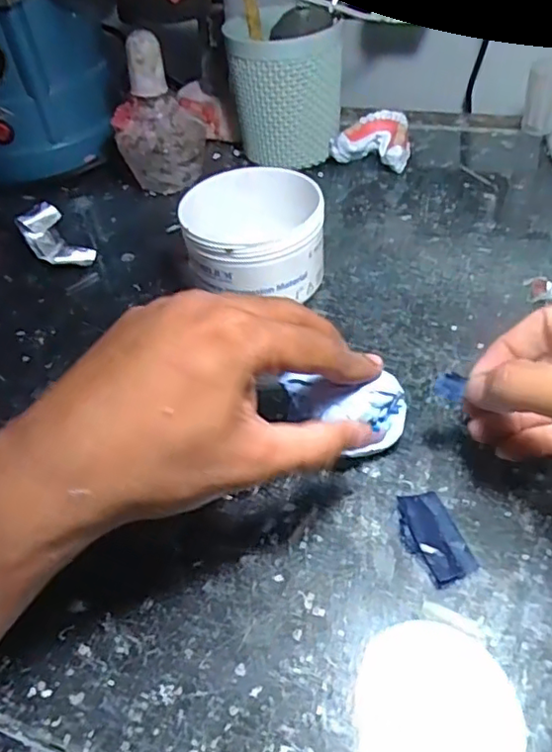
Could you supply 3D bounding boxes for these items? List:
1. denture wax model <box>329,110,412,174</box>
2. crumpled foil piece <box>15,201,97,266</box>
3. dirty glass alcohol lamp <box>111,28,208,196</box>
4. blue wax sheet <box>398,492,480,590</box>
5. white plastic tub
[{"bbox_3d":[0.087,-0.204,0.527,0.067,0.035,0.054,16,50,21],"label":"denture wax model"},{"bbox_3d":[-0.170,-0.105,0.463,0.033,0.028,0.069,-32,51,-23],"label":"crumpled foil piece"},{"bbox_3d":[-0.099,-0.212,0.499,0.057,0.118,0.060,-3,46,4],"label":"dirty glass alcohol lamp"},{"bbox_3d":[0.072,0.074,0.276,0.025,0.004,0.045,-16,46,-9],"label":"blue wax sheet"},{"bbox_3d":[-0.015,-0.090,0.398,0.087,0.072,0.083,-3,46,4],"label":"white plastic tub"}]

